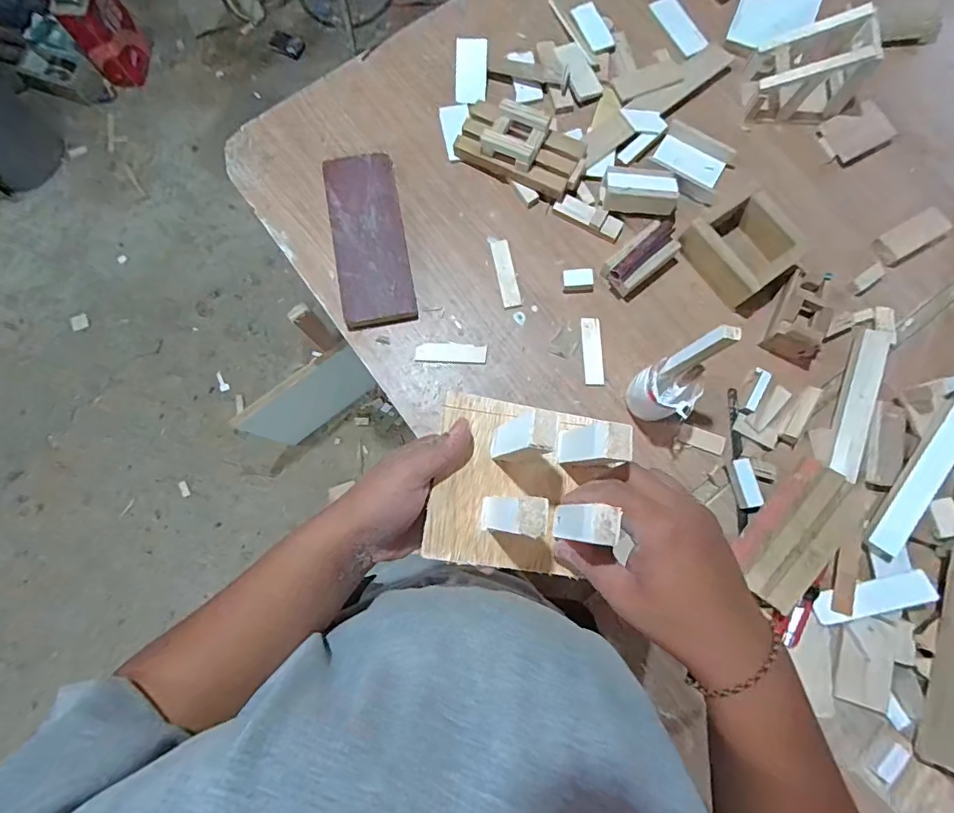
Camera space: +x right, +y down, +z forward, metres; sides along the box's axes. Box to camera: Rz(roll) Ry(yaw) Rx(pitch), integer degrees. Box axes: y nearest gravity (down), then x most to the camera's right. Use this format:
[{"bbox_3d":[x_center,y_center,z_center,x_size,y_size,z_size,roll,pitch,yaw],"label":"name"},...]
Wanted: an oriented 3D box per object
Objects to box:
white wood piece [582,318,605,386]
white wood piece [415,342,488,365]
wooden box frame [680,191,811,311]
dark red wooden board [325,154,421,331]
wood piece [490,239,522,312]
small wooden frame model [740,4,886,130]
[{"bbox_3d":[0.151,-0.072,0.646,0.026,0.004,0.090,0,78,-1],"label":"white wood piece"},{"bbox_3d":[-0.033,-0.069,0.645,0.091,0.005,0.026,0,78,-1],"label":"white wood piece"},{"bbox_3d":[0.345,-0.202,0.646,0.115,0.055,0.125,-35,81,-7],"label":"wooden box frame"},{"bbox_3d":[-0.143,-0.222,0.663,0.092,0.029,0.238,-10,79,-3],"label":"dark red wooden board"},{"bbox_3d":[0.039,-0.176,0.667,0.024,0.004,0.098,-10,79,-3],"label":"wood piece"},{"bbox_3d":[0.446,-0.460,0.669,0.138,0.102,0.106,-2,78,-1],"label":"small wooden frame model"}]

